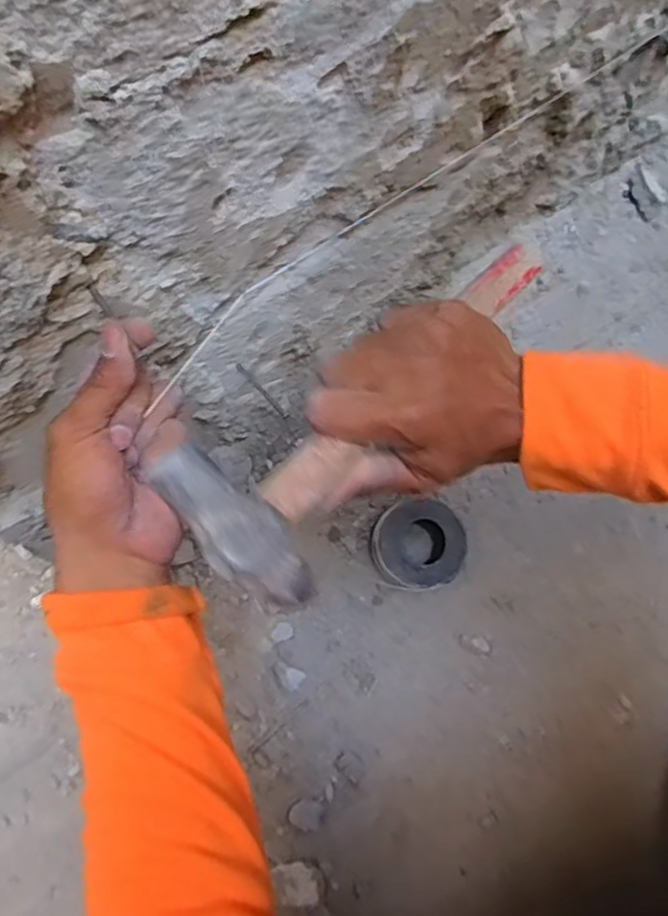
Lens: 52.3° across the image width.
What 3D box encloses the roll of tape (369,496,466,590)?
[{"bbox_3d":[0.082,0.086,0.661,0.085,0.046,0.084,0,71,-1],"label":"roll of tape"}]

